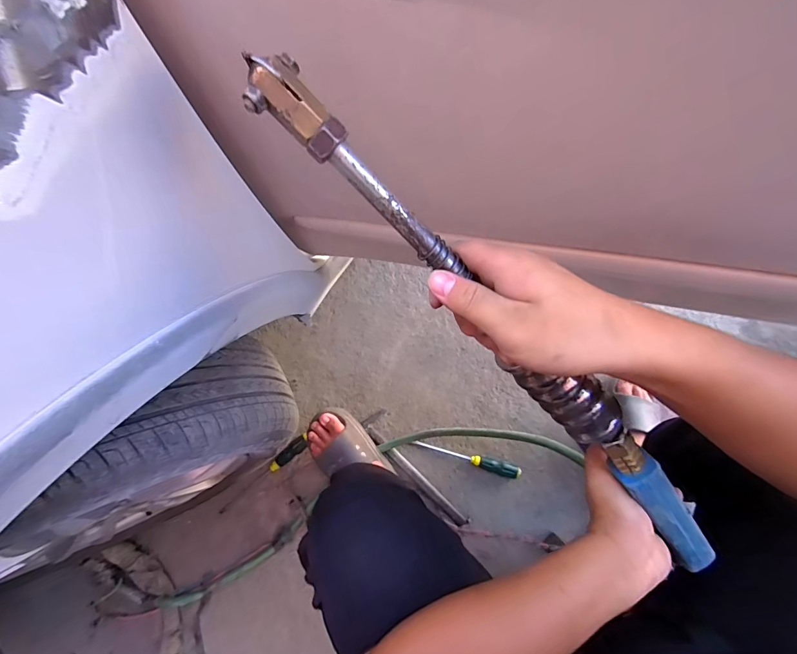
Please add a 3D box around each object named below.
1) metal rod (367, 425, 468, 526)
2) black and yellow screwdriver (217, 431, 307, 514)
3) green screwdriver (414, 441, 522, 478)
[{"bbox_3d":[0.034,0.320,0.868,0.279,0.023,0.021,43,81,9],"label":"metal rod"},{"bbox_3d":[-0.295,0.325,0.883,0.261,0.025,0.027,-41,79,4],"label":"black and yellow screwdriver"},{"bbox_3d":[0.154,0.288,0.880,0.227,0.034,0.029,16,78,4],"label":"green screwdriver"}]

